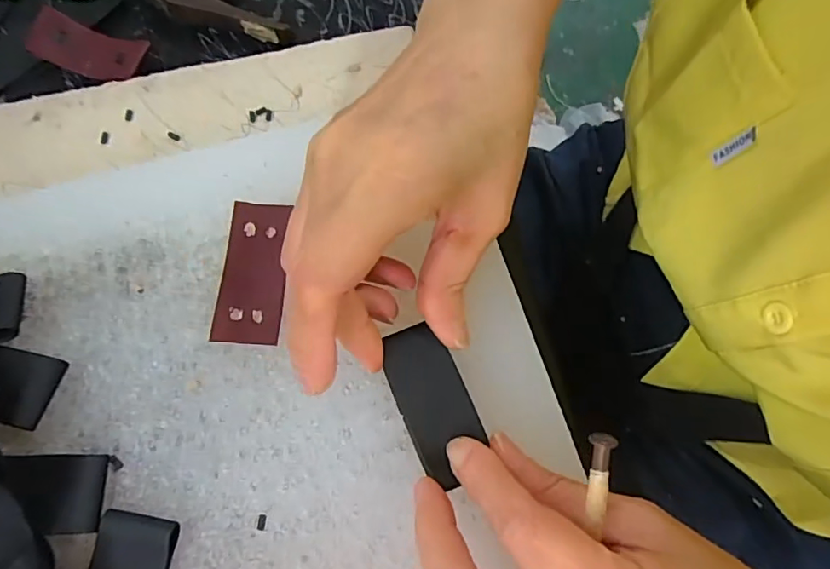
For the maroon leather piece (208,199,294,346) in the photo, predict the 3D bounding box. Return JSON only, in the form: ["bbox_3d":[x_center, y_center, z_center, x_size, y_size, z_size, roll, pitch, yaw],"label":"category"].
[{"bbox_3d":[-0.067,-0.005,0.221,0.026,0.004,0.059,3,74,0],"label":"maroon leather piece"}]

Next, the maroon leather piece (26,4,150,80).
[{"bbox_3d":[-0.177,-0.127,0.290,0.054,0.005,0.026,16,106,-12],"label":"maroon leather piece"}]

